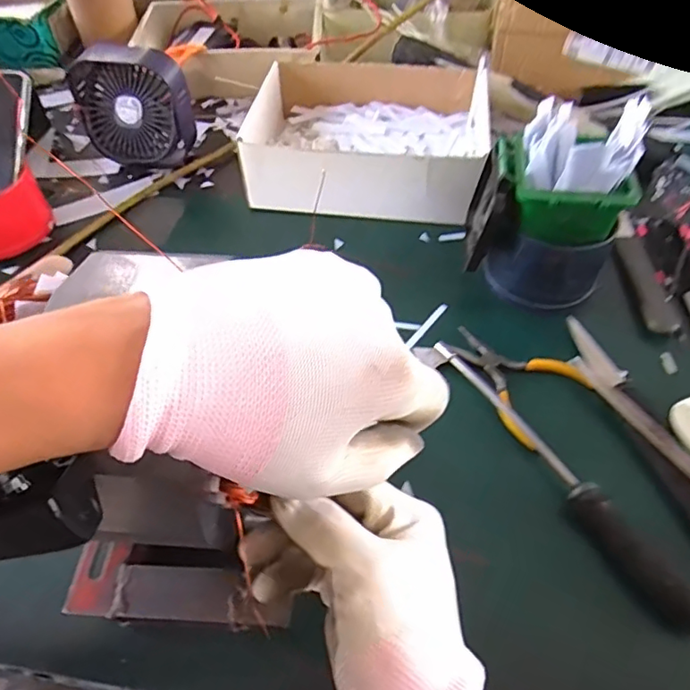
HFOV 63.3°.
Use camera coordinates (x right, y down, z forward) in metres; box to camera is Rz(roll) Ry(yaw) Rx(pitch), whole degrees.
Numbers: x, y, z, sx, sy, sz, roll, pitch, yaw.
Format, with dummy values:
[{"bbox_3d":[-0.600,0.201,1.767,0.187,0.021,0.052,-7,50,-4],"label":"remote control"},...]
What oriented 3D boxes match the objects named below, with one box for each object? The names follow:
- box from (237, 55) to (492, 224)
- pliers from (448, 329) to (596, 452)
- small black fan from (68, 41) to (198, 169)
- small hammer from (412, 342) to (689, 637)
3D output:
[{"bbox_3d":[0.024,-0.228,0.602,0.231,0.066,0.204,7,53,7],"label":"box"},{"bbox_3d":[0.131,0.022,0.453,0.078,0.010,0.111,-34,59,-22],"label":"pliers"},{"bbox_3d":[-0.229,-0.261,0.616,0.121,0.107,0.056,-4,52,-1],"label":"small black fan"},{"bbox_3d":[0.141,0.082,0.393,0.023,0.032,0.254,-26,56,-17],"label":"small hammer"}]

